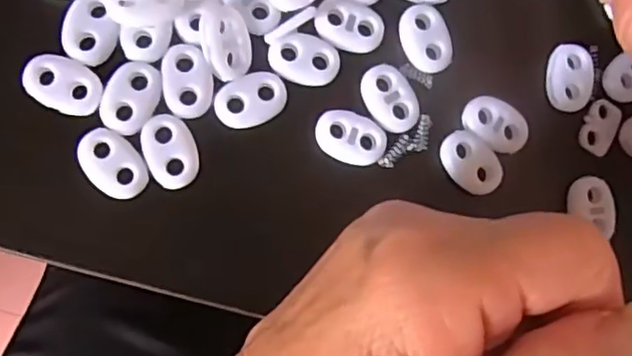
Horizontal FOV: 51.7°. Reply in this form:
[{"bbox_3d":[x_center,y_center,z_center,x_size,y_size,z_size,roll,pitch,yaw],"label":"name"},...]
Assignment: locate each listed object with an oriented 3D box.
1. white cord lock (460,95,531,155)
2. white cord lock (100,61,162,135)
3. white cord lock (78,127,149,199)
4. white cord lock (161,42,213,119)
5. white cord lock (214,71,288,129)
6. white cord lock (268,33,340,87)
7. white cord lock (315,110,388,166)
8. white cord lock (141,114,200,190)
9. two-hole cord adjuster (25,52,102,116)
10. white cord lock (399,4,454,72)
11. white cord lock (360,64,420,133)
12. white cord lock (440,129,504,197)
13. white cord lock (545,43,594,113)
[{"bbox_3d":[0.060,-0.018,0.213,0.023,0.004,0.015,30,83,-6],"label":"white cord lock"},{"bbox_3d":[-0.056,-0.024,0.196,0.015,0.004,0.022,26,83,-7],"label":"white cord lock"},{"bbox_3d":[-0.060,-0.005,0.192,0.023,0.004,0.015,45,81,-4],"label":"white cord lock"},{"bbox_3d":[-0.039,-0.030,0.199,0.015,0.004,0.022,-4,87,-9],"label":"white cord lock"},{"bbox_3d":[-0.020,-0.024,0.202,0.022,0.004,0.016,-28,91,-9],"label":"white cord lock"},{"bbox_3d":[-0.003,-0.038,0.206,0.022,0.004,0.015,10,85,-8],"label":"white cord lock"},{"bbox_3d":[0.012,-0.013,0.205,0.023,0.004,0.015,16,84,-8],"label":"white cord lock"},{"bbox_3d":[-0.043,-0.008,0.195,0.015,0.004,0.022,-17,89,-10],"label":"white cord lock"},{"bbox_3d":[-0.075,-0.028,0.193,0.022,0.004,0.015,22,84,-7],"label":"two-hole cord adjuster"},{"bbox_3d":[0.036,-0.046,0.212,0.015,0.004,0.022,-16,89,-10],"label":"white cord lock"},{"bbox_3d":[0.024,-0.026,0.209,0.015,0.004,0.022,-22,90,-10],"label":"white cord lock"},{"bbox_3d":[0.051,-0.005,0.211,0.015,0.004,0.023,-42,93,-9],"label":"white cord lock"},{"bbox_3d":[0.086,-0.034,0.221,0.015,0.004,0.022,7,86,-9],"label":"white cord lock"}]

